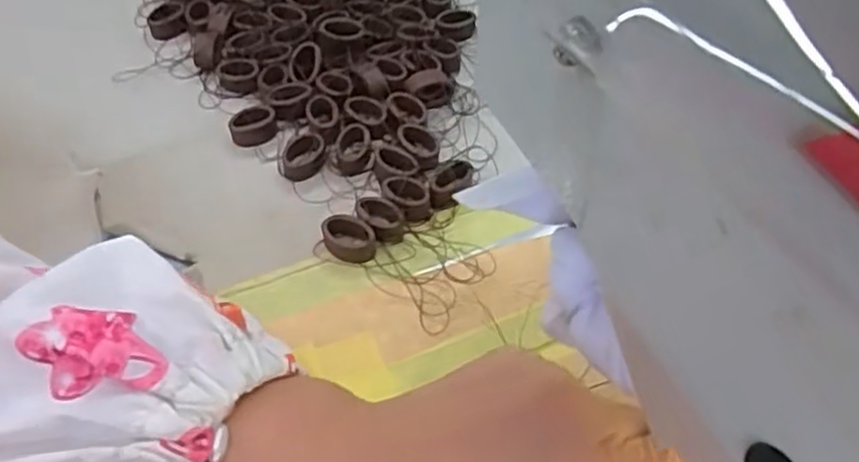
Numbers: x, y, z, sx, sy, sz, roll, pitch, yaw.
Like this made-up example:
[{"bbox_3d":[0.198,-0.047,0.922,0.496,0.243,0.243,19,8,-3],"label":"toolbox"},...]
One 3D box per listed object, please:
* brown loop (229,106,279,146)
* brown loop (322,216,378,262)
[{"bbox_3d":[-0.076,-0.045,0.317,0.019,0.011,0.017,-8,54,-5],"label":"brown loop"},{"bbox_3d":[-0.031,0.003,0.281,0.022,0.009,0.013,21,56,15],"label":"brown loop"}]

